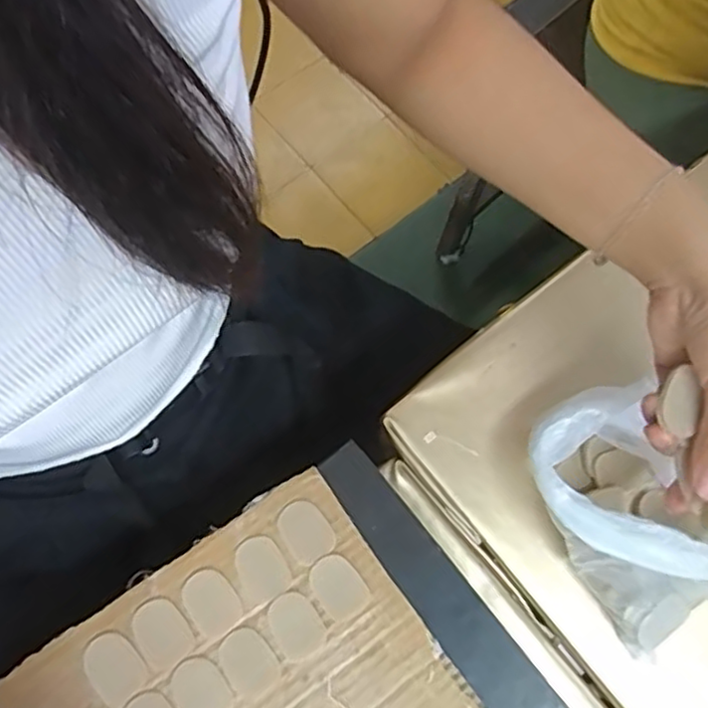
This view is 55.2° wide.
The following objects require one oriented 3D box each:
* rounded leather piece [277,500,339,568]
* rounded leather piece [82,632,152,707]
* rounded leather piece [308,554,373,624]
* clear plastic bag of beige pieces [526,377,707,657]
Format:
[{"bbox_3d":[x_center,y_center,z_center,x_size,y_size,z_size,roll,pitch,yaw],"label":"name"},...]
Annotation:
[{"bbox_3d":[-0.028,0.099,0.380,0.025,0.004,0.034,-36,76,-13],"label":"rounded leather piece"},{"bbox_3d":[-0.126,0.165,0.354,0.026,0.004,0.036,-42,77,-15],"label":"rounded leather piece"},{"bbox_3d":[-0.008,0.128,0.372,0.025,0.004,0.034,-38,76,-14],"label":"rounded leather piece"},{"bbox_3d":[0.157,0.089,0.384,0.081,0.069,0.138,-30,75,-12],"label":"clear plastic bag of beige pieces"}]

